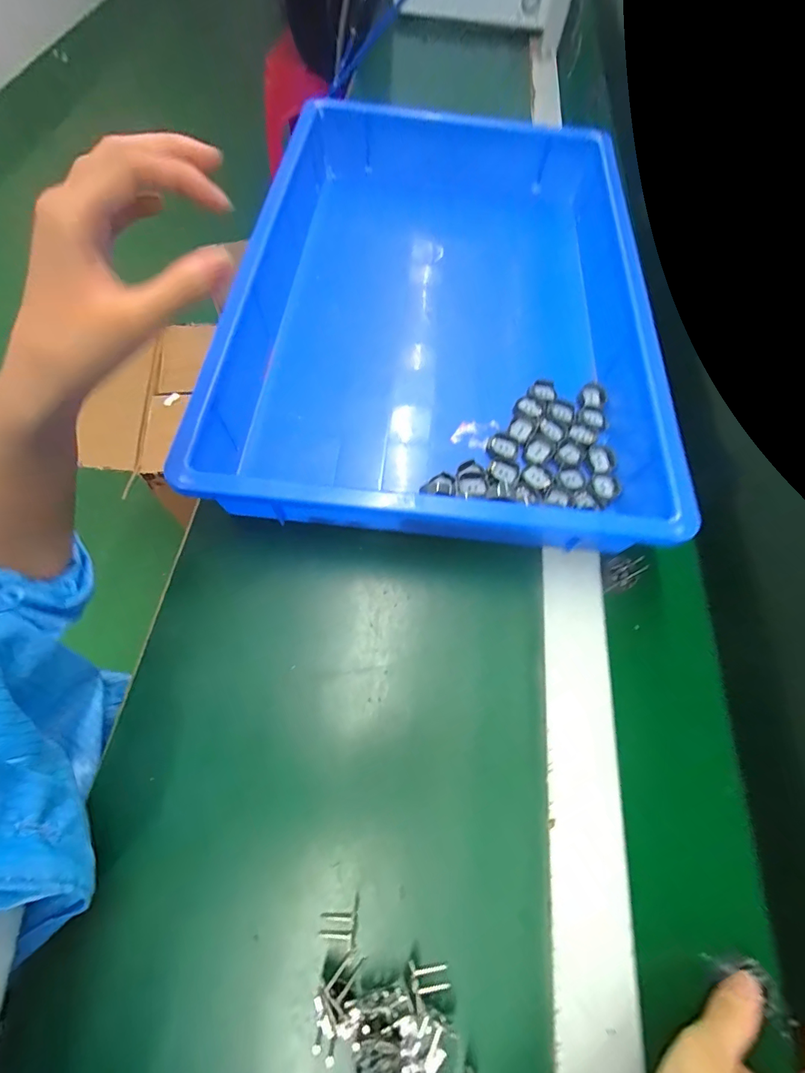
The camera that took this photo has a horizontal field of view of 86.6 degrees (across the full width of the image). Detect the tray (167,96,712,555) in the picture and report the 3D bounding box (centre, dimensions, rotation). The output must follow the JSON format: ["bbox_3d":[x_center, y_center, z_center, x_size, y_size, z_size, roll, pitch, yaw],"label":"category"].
[{"bbox_3d":[0.046,-0.249,0.438,0.365,0.082,0.559,6,65,0],"label":"tray"}]

